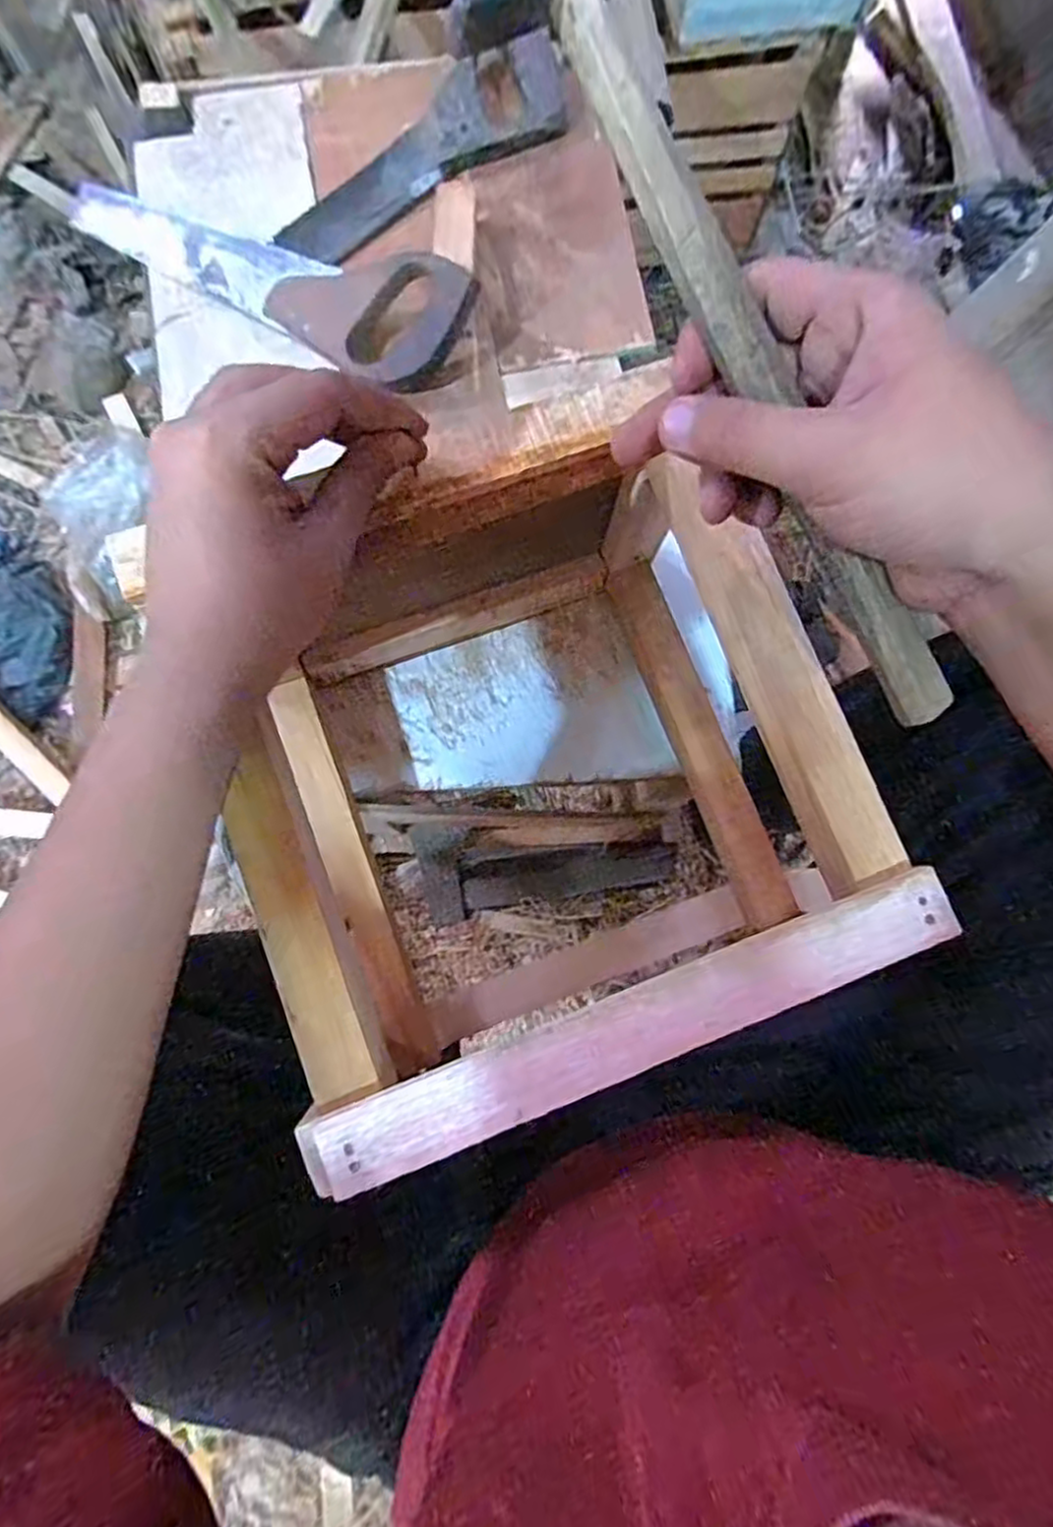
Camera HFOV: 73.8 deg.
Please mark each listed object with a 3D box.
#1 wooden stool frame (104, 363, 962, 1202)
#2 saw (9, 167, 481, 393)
[{"bbox_3d":[0.004,0.010,0.385,0.275,0.174,0.278,-22,79,-3],"label":"wooden stool frame"},{"bbox_3d":[-0.213,-0.404,0.547,0.364,0.047,0.096,29,82,3],"label":"saw"}]

